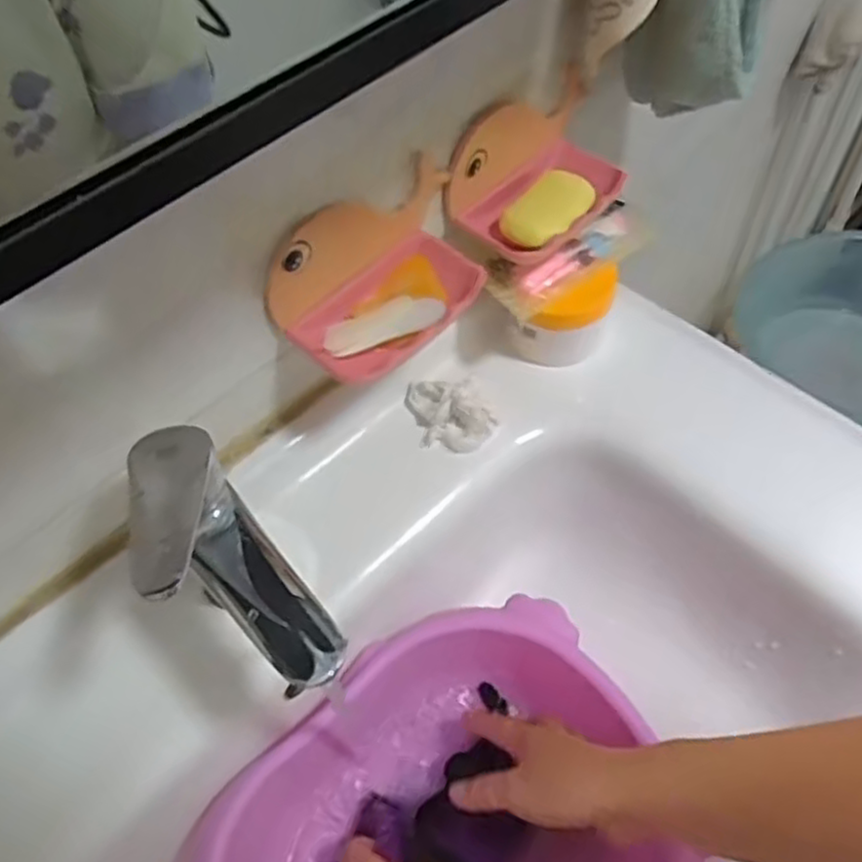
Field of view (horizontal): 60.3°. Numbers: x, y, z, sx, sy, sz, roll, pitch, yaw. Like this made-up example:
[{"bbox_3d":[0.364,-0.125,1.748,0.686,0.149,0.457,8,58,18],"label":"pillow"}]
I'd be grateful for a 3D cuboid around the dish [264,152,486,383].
[{"bbox_3d":[-0.028,-0.102,0.478,0.148,0.067,0.084,-36,61,-19],"label":"dish"}]

